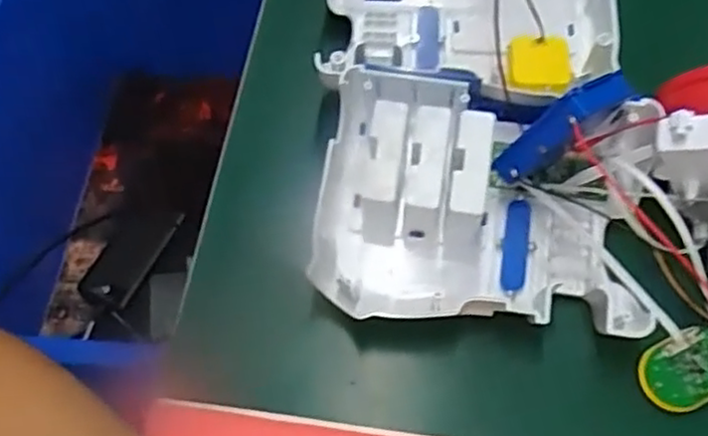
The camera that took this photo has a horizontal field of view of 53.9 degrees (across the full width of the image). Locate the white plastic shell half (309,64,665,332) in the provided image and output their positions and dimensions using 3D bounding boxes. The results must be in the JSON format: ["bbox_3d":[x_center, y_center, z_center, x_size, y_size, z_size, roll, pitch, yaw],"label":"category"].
[{"bbox_3d":[0.069,-0.007,0.395,0.178,0.068,0.133,5,62,3],"label":"white plastic shell half"}]

